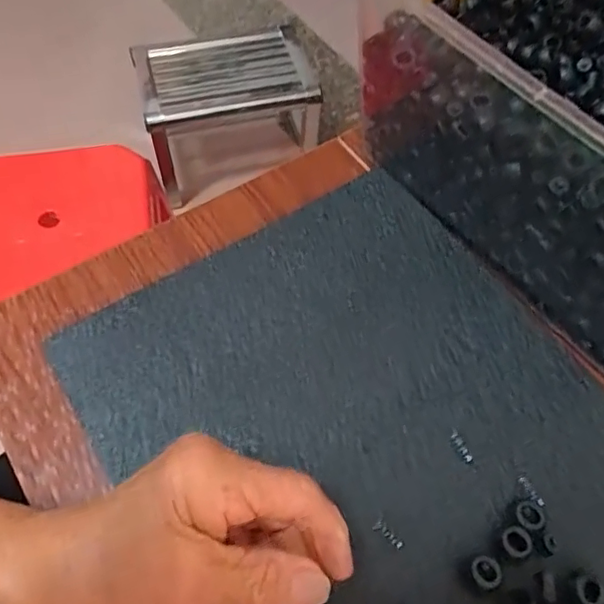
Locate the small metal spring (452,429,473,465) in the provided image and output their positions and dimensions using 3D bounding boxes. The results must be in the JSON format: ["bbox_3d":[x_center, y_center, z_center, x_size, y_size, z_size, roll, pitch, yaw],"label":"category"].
[{"bbox_3d":[0.083,0.076,0.295,0.006,0.004,0.017,-20,60,-11],"label":"small metal spring"}]

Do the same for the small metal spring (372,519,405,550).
[{"bbox_3d":[0.042,0.111,0.270,0.016,0.004,0.007,39,67,22],"label":"small metal spring"}]

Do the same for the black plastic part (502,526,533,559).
[{"bbox_3d":[0.101,0.113,0.265,0.013,0.004,0.013,1,60,-2],"label":"black plastic part"}]

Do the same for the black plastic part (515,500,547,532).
[{"bbox_3d":[0.110,0.103,0.272,0.014,0.004,0.014,0,59,0],"label":"black plastic part"}]

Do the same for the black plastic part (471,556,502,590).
[{"bbox_3d":[0.085,0.124,0.258,0.013,0.004,0.014,0,59,0],"label":"black plastic part"}]

